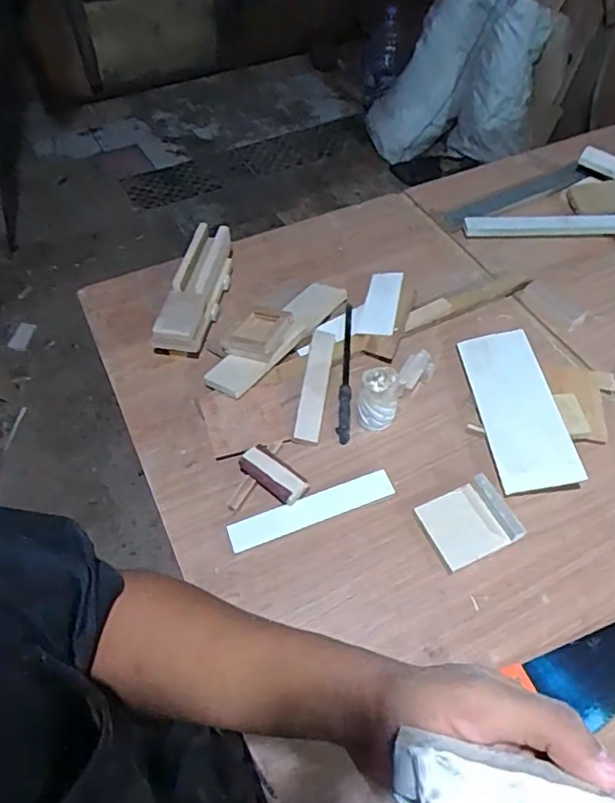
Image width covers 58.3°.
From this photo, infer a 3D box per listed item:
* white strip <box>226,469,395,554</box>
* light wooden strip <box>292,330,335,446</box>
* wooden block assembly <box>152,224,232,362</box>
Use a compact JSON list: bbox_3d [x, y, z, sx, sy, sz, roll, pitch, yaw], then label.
[{"bbox_3d":[0.008,0.164,0.837,0.259,0.009,0.045,-18,66,-14],"label":"white strip"},{"bbox_3d":[0.014,-0.029,0.959,0.041,0.009,0.234,7,55,5],"label":"light wooden strip"},{"bbox_3d":[-0.206,-0.227,1.063,0.087,0.078,0.302,10,55,7],"label":"wooden block assembly"}]

